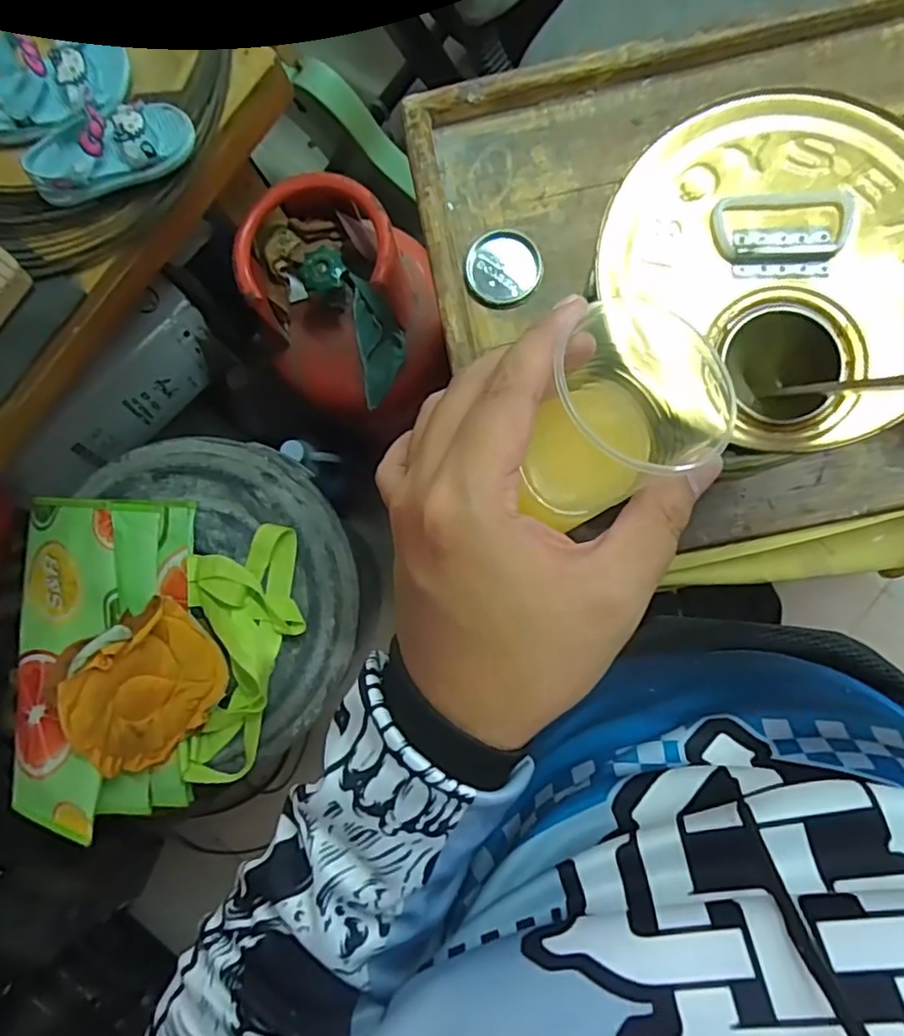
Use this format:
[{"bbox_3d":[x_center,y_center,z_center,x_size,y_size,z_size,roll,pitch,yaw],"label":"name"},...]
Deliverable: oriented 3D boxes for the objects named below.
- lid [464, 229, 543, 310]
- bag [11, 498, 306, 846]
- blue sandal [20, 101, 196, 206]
[{"bbox_3d":[0.040,-0.194,0.489,0.059,0.009,0.058,0,85,5],"label":"lid"},{"bbox_3d":[-0.379,0.171,0.734,0.312,0.143,0.382,8,86,6],"label":"bag"},{"bbox_3d":[-0.322,-0.350,0.594,0.150,0.055,0.063,-21,84,3],"label":"blue sandal"}]

